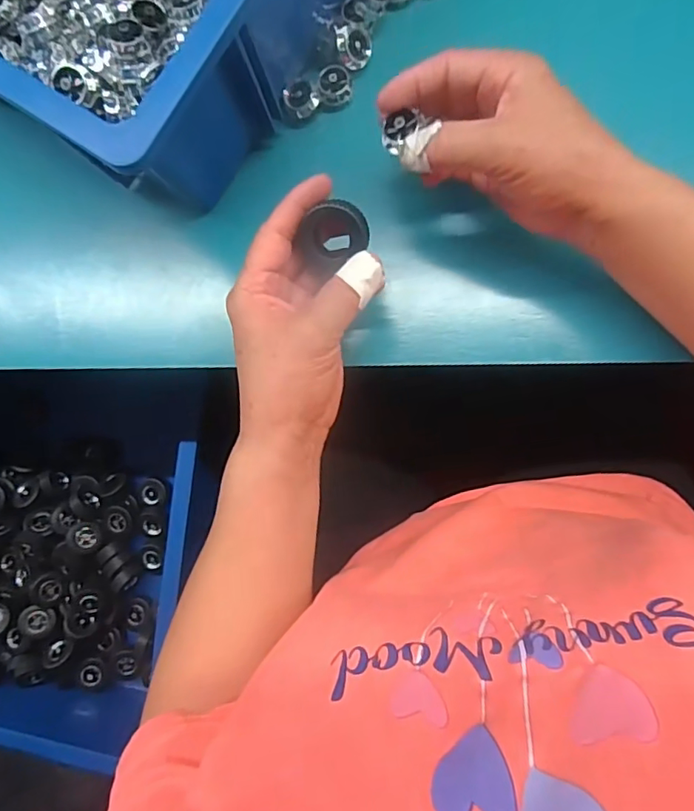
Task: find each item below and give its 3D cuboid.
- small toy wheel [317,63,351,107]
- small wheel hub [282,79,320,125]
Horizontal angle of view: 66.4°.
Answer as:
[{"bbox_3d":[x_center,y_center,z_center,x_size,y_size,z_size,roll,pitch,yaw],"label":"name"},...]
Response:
[{"bbox_3d":[-0.009,-0.220,0.365,0.023,0.012,0.021,0,88,8],"label":"small toy wheel"},{"bbox_3d":[-0.032,-0.209,0.365,0.024,0.016,0.021,-4,88,8],"label":"small wheel hub"}]

